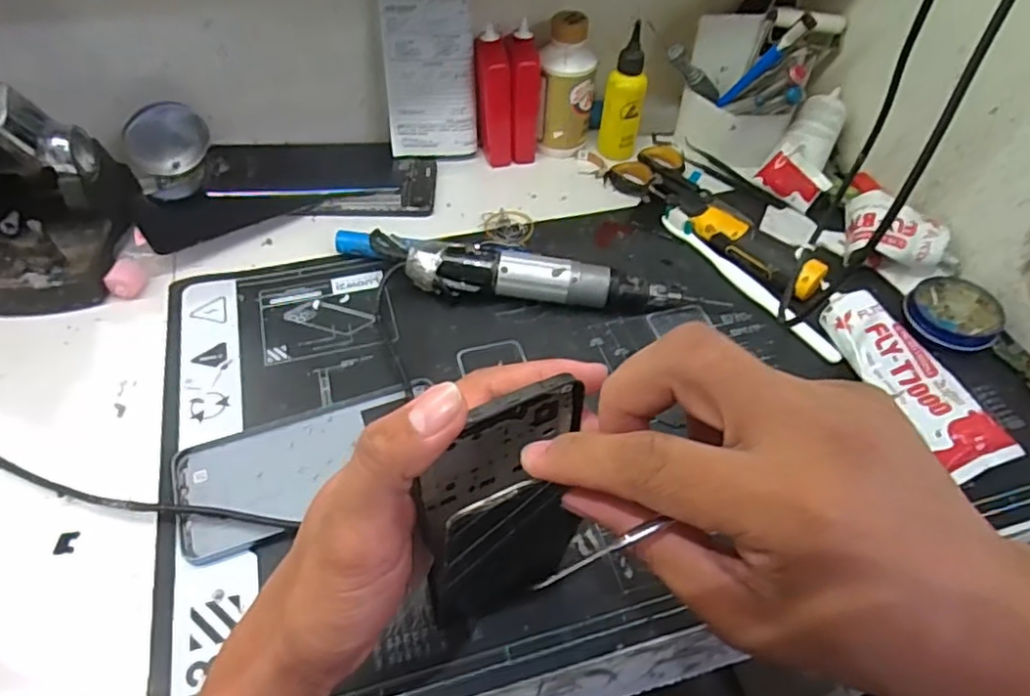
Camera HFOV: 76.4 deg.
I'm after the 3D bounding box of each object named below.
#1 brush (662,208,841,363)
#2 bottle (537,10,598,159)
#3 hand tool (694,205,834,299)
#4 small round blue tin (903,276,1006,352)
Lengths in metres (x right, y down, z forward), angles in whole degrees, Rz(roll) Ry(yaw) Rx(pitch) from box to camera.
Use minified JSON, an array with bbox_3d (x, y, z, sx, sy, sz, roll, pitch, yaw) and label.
[{"bbox_3d":[0.179,-0.054,0.512,0.013,0.014,0.181,-25,55,-21],"label":"brush"},{"bbox_3d":[0.047,-0.232,0.590,0.047,0.120,0.041,14,51,10],"label":"bottle"},{"bbox_3d":[0.195,-0.078,0.524,0.038,0.025,0.112,-35,60,-27],"label":"hand tool"},{"bbox_3d":[0.328,-0.029,0.486,0.074,0.016,0.062,-32,58,-25],"label":"small round blue tin"}]

